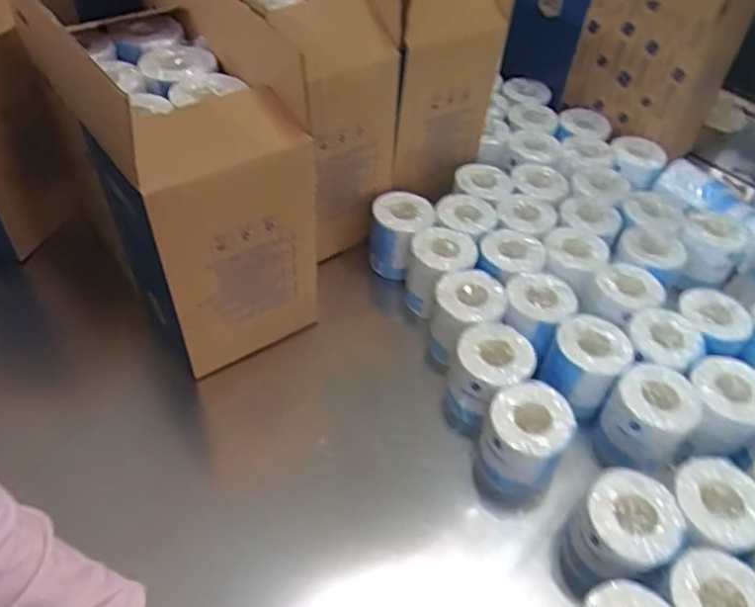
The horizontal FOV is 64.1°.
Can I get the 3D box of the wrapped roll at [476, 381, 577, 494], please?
[{"bbox_3d":[0.178,0.172,0.742,0.099,0.108,0.104,23,50,17],"label":"wrapped roll"}]

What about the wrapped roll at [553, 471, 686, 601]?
[{"bbox_3d":[0.266,0.267,0.676,0.099,0.132,0.090,2,47,-2],"label":"wrapped roll"}]

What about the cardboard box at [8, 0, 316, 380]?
[{"bbox_3d":[-0.306,-0.237,0.831,0.212,0.392,0.504,-25,54,-25],"label":"cardboard box"}]

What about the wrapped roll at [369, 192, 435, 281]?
[{"bbox_3d":[0.034,-0.100,0.959,0.092,0.108,0.099,2,47,-2],"label":"wrapped roll"}]

